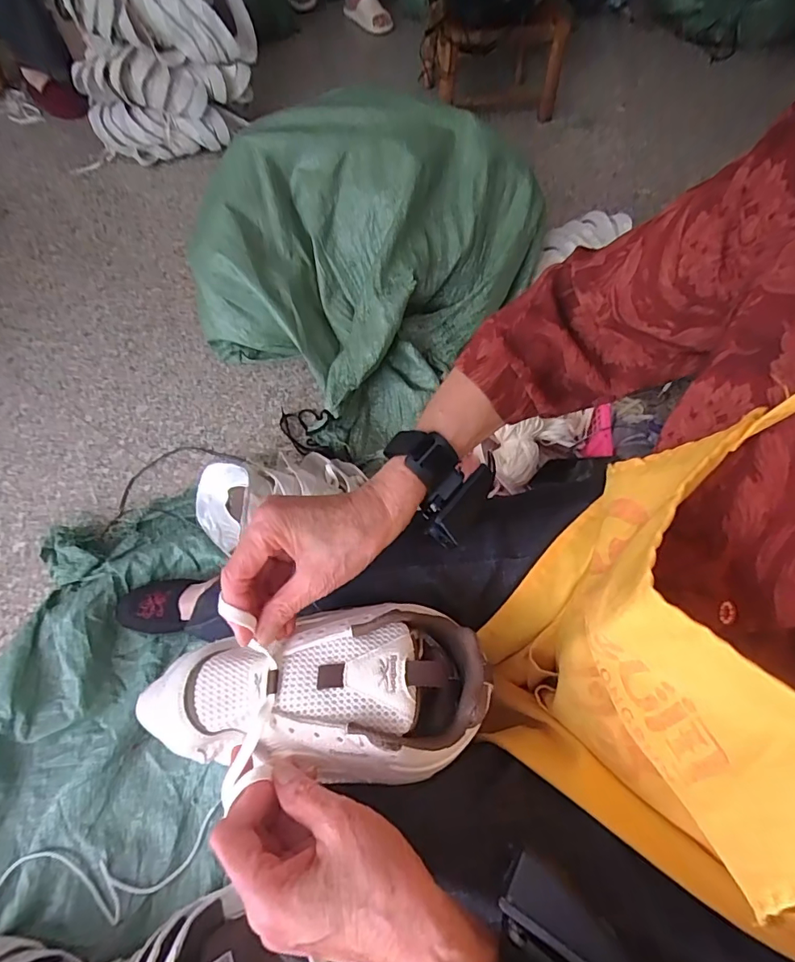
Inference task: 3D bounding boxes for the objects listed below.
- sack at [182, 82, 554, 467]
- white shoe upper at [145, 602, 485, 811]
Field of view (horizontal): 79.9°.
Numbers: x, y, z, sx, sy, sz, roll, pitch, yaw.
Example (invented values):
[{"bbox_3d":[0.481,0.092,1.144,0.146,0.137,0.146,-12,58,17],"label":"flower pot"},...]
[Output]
[{"bbox_3d":[-0.049,-0.390,0.862,0.419,0.410,0.487,39,67,18],"label":"sack"},{"bbox_3d":[-0.059,0.147,0.328,0.235,0.059,0.107,-6,61,3],"label":"white shoe upper"}]

